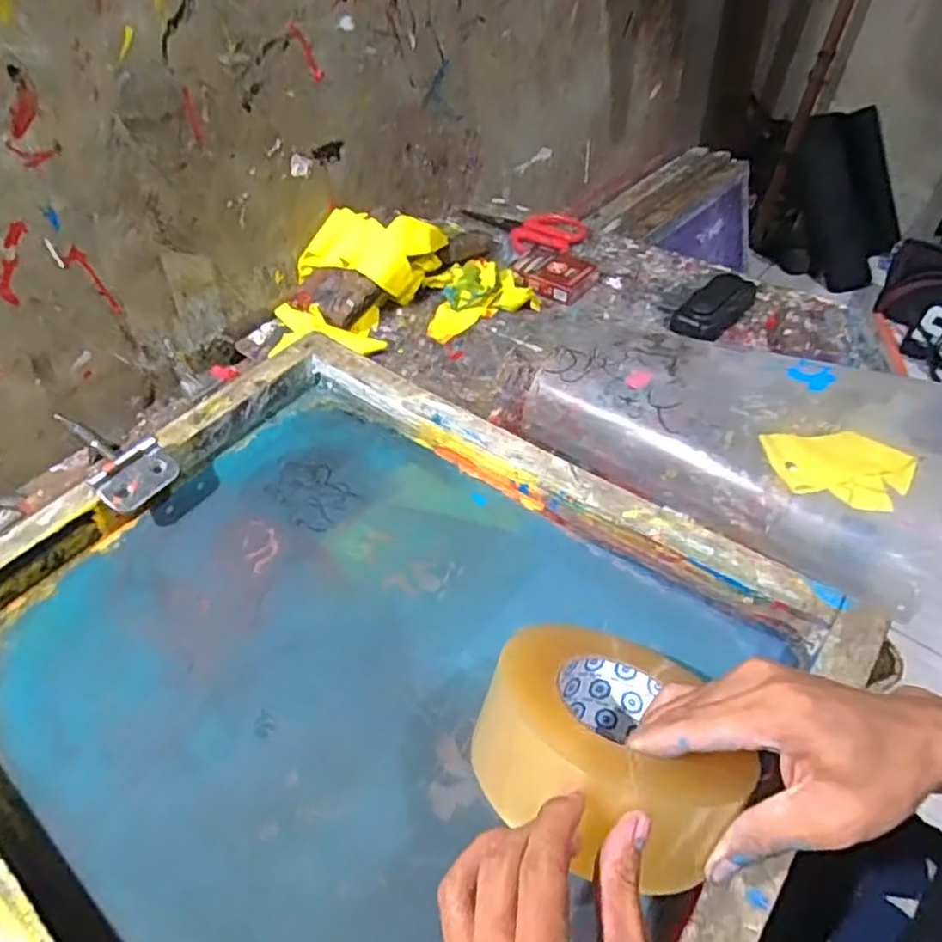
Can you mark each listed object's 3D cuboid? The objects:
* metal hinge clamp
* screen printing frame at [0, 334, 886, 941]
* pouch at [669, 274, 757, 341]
[{"bbox_3d":[-0.308,-0.014,0.572,0.119,0.026,0.059,27,56,26],"label":"metal hinge clamp"},{"bbox_3d":[-0.083,0.128,0.458,0.552,0.048,0.458,30,57,28],"label":"screen printing frame"},{"bbox_3d":[0.257,-0.173,0.718,0.052,0.027,0.119,31,57,28],"label":"pouch"}]

